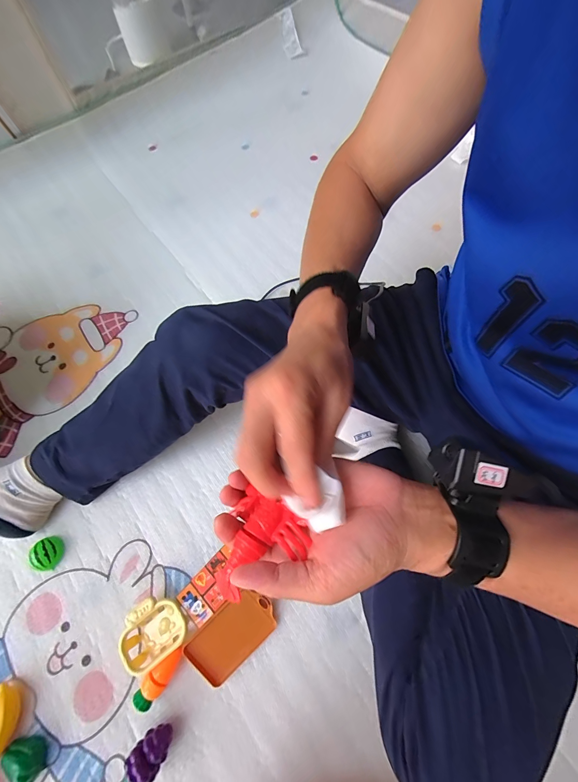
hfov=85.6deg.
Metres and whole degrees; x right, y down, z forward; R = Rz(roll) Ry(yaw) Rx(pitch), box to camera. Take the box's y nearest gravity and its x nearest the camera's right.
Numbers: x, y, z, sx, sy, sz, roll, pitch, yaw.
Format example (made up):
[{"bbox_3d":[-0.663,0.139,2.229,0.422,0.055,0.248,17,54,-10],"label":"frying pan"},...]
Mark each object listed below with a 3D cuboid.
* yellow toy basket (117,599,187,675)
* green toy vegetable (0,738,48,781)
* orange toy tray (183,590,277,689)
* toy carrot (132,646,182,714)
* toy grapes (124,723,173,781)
[{"bbox_3d":[-0.197,0.348,0.456,0.092,0.039,0.075,-35,71,-10],"label":"yellow toy basket"},{"bbox_3d":[-0.357,0.495,0.416,0.052,0.022,0.039,11,69,7],"label":"green toy vegetable"},{"bbox_3d":[-0.082,0.351,0.452,0.124,0.009,0.076,-37,87,-13],"label":"orange toy tray"},{"bbox_3d":[-0.179,0.397,0.438,0.030,0.032,0.086,38,75,16],"label":"toy carrot"},{"bbox_3d":[-0.180,0.472,0.407,0.058,0.042,0.040,-43,72,-13],"label":"toy grapes"}]

